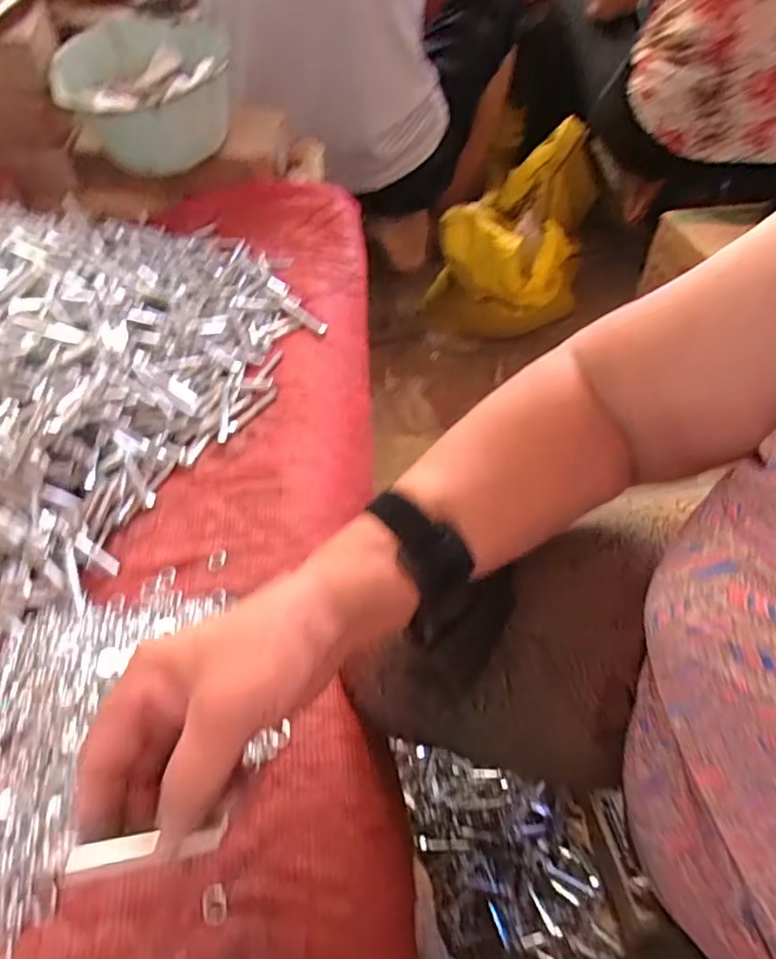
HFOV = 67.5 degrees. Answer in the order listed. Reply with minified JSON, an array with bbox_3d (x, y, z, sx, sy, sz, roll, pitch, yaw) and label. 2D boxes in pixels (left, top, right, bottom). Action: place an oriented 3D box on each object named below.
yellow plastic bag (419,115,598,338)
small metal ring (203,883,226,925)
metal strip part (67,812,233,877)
[{"bbox_3d":[0.228,-0.441,1.120,0.254,0.313,0.290,22,55,19],"label":"yellow plastic bag"},{"bbox_3d":[-0.088,0.216,0.296,0.012,0.004,0.017,-14,52,-9],"label":"small metal ring"},{"bbox_3d":[-0.099,0.154,0.243,0.061,0.004,0.012,0,75,-21],"label":"metal strip part"}]

